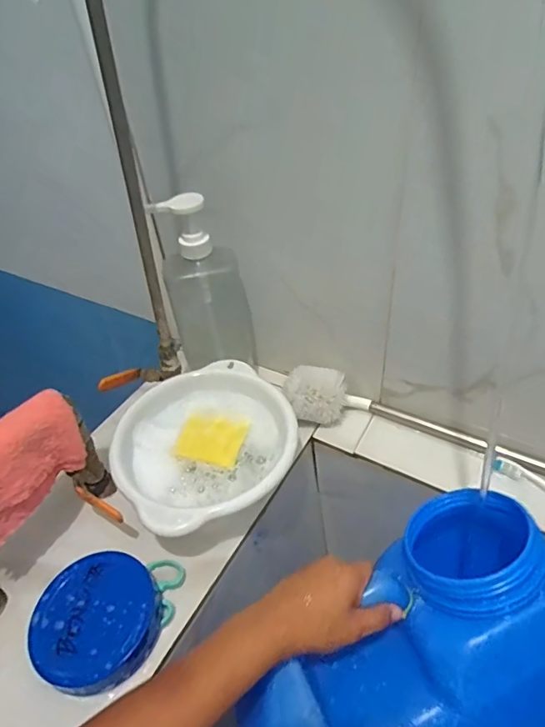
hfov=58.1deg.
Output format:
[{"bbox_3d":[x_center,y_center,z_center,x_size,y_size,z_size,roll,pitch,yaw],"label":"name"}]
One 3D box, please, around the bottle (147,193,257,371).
[{"bbox_3d":[-0.078,-0.085,0.597,0.090,0.231,0.051,-5,43,2],"label":"bottle"}]

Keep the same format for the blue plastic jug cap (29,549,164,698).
[{"bbox_3d":[-0.169,0.248,0.476,0.115,0.040,0.115,-4,43,3],"label":"blue plastic jug cap"}]

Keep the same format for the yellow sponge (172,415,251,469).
[{"bbox_3d":[-0.072,0.088,0.582,0.072,0.017,0.065,9,45,16],"label":"yellow sponge"}]

